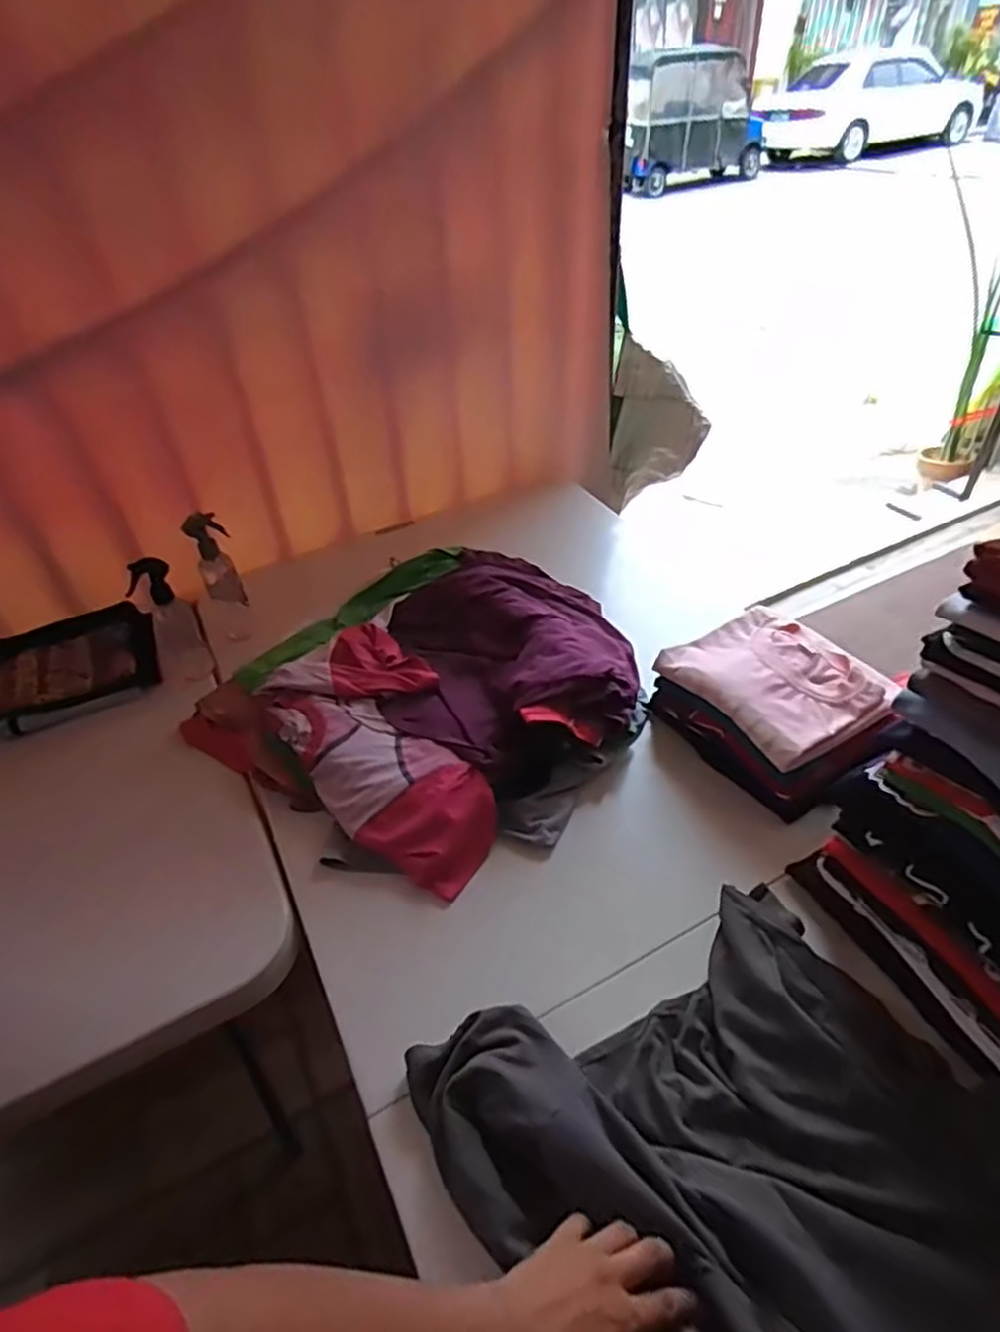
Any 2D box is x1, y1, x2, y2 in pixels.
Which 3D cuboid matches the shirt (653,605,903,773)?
[{"bbox_3d":[0.333,0.007,0.836,0.199,0.032,0.211,-24,46,-19],"label":"shirt"}]

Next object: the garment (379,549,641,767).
[{"bbox_3d":[0.009,-0.053,0.984,0.322,0.097,0.437,-5,43,0],"label":"garment"}]

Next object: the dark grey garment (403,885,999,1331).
[{"bbox_3d":[0.252,0.411,0.515,0.583,0.058,0.369,32,54,33],"label":"dark grey garment"}]

